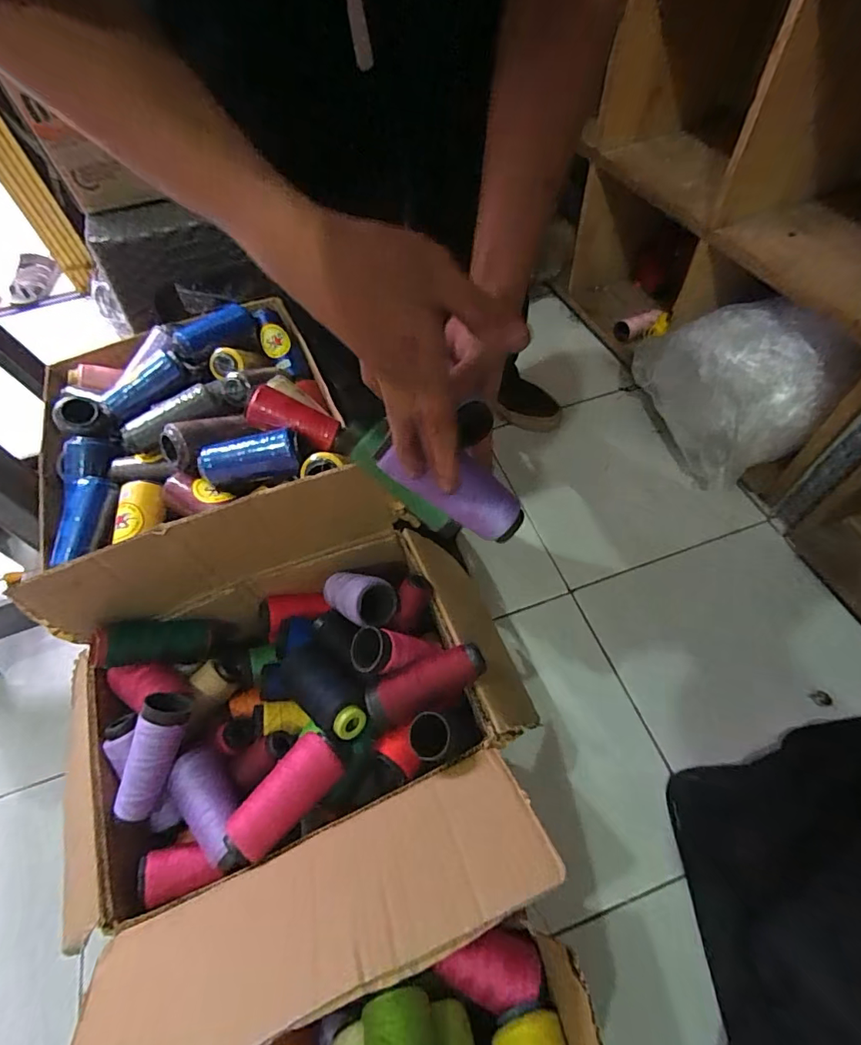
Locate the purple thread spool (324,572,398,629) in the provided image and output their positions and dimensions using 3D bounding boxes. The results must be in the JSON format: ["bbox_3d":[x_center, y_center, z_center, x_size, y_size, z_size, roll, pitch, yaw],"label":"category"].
[{"bbox_3d":[-0.083,0.086,0.549,0.106,0.044,0.054,-4,66,50],"label":"purple thread spool"}]

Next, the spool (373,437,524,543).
[{"bbox_3d":[0.015,-0.026,0.356,0.113,0.037,0.032,24,56,-11],"label":"spool"}]

